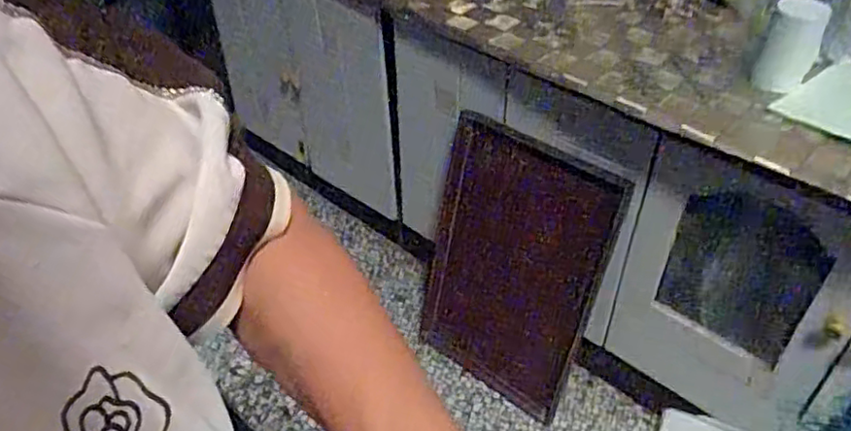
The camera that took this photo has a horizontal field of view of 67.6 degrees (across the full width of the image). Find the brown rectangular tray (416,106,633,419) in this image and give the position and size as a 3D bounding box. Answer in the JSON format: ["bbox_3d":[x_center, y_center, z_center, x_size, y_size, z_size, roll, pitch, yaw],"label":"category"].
[{"bbox_3d":[0.171,0.119,1.370,0.377,0.622,0.068,24,33,22],"label":"brown rectangular tray"}]

